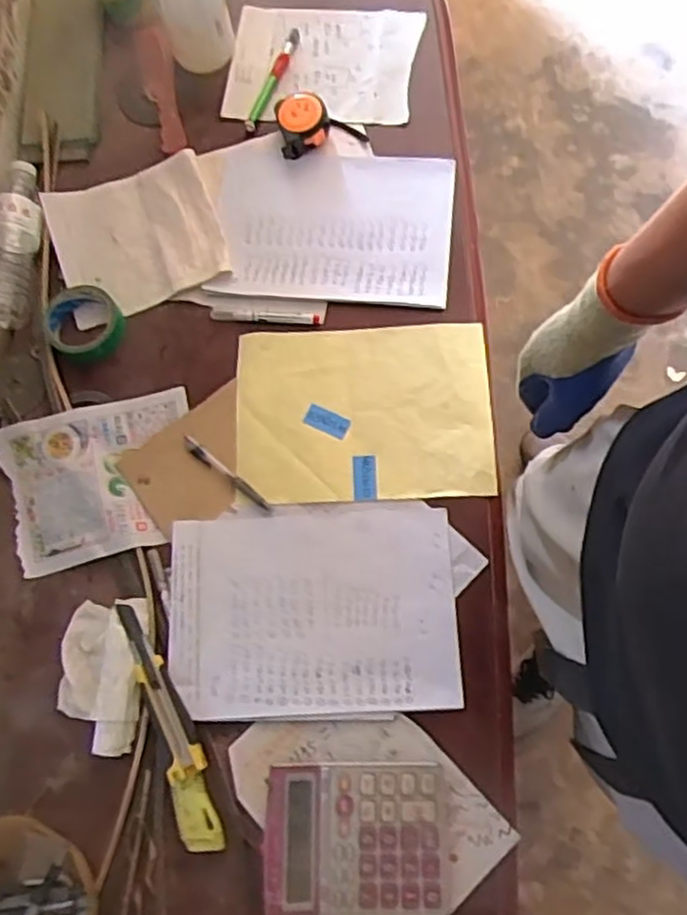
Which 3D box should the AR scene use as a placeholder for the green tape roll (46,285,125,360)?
[{"bbox_3d":[-0.311,-0.162,0.871,0.087,0.021,0.084,0,75,1],"label":"green tape roll"}]

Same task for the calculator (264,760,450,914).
[{"bbox_3d":[0.013,0.364,0.696,0.168,0.038,0.131,1,75,2],"label":"calculator"}]

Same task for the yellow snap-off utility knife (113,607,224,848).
[{"bbox_3d":[-0.175,0.268,0.737,0.043,0.024,0.251,-20,75,-4],"label":"yellow snap-off utility knife"}]

